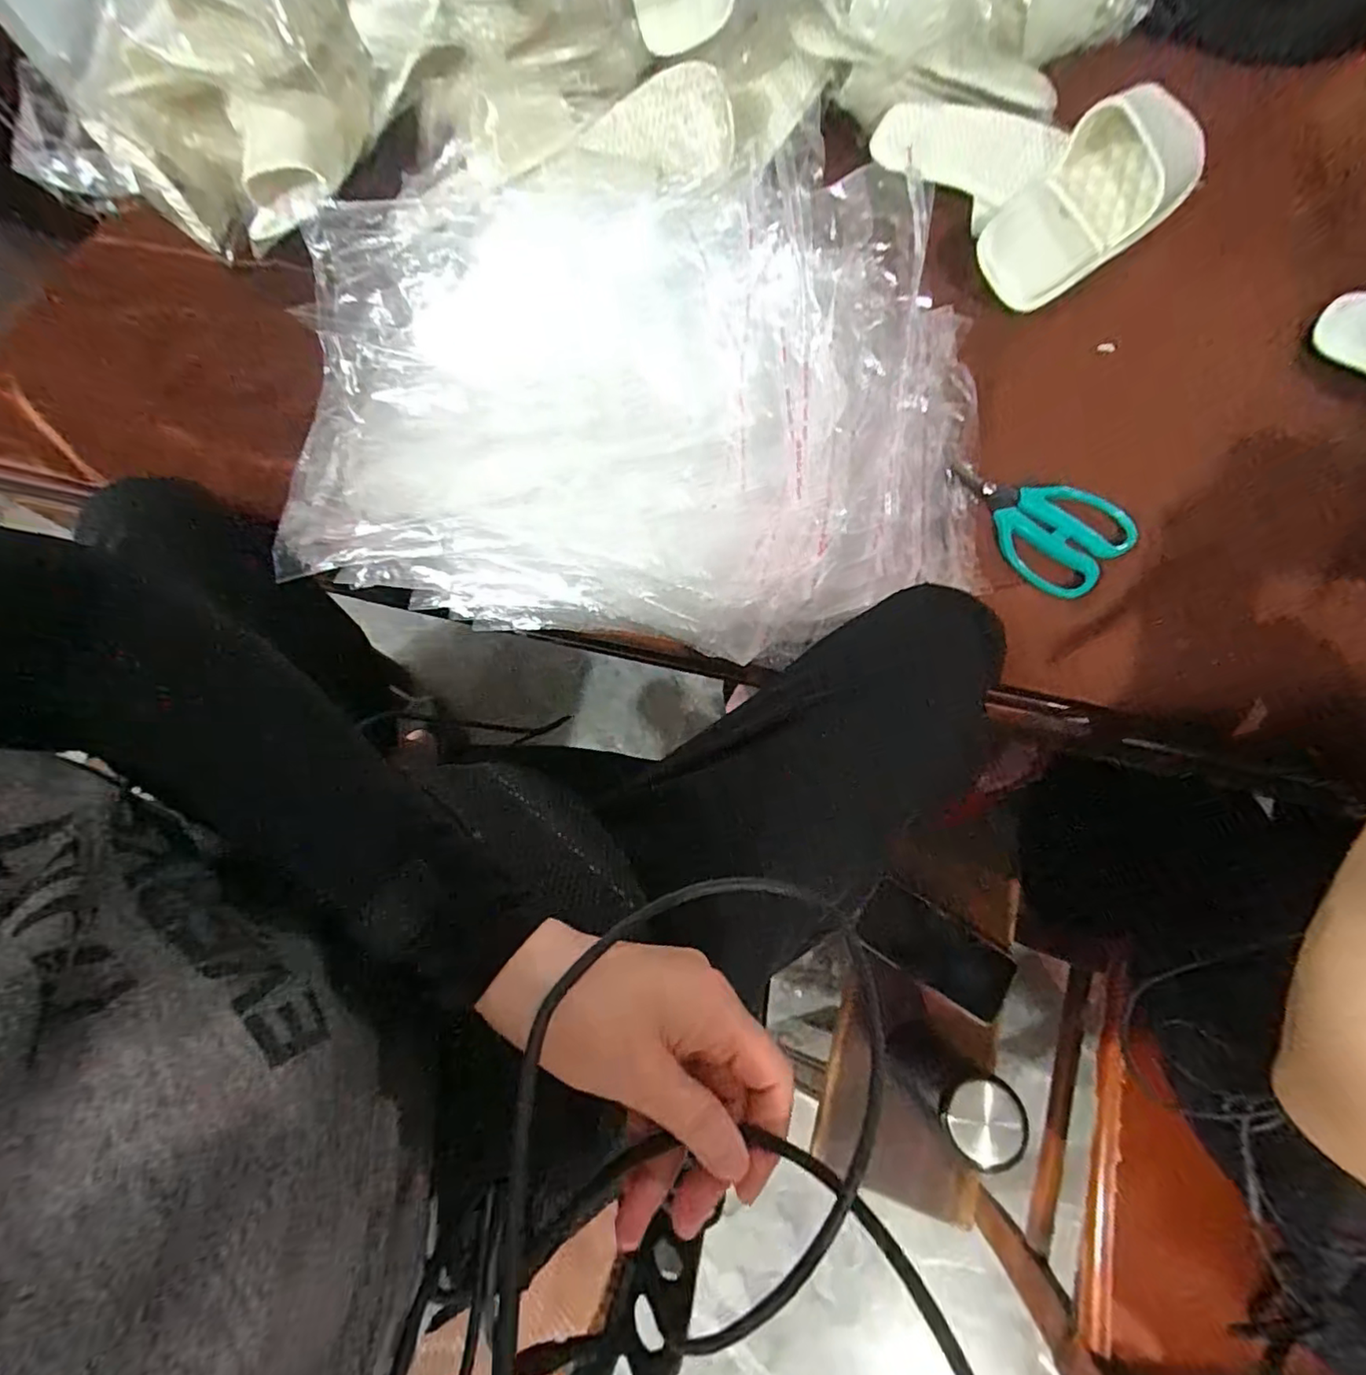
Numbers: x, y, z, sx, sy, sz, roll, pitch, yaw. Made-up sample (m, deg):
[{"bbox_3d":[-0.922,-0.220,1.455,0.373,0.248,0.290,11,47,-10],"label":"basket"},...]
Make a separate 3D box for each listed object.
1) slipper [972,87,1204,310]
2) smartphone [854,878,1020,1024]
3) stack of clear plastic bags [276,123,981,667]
[{"bbox_3d":[0.346,-0.414,0.509,0.100,0.052,0.230,42,80,18],"label":"slipper"},{"bbox_3d":[0.269,0.283,0.647,0.154,0.007,0.078,33,85,18],"label":"smartphone"},{"bbox_3d":[-0.048,-0.218,0.473,0.558,0.092,0.354,11,82,9],"label":"stack of clear plastic bags"}]

